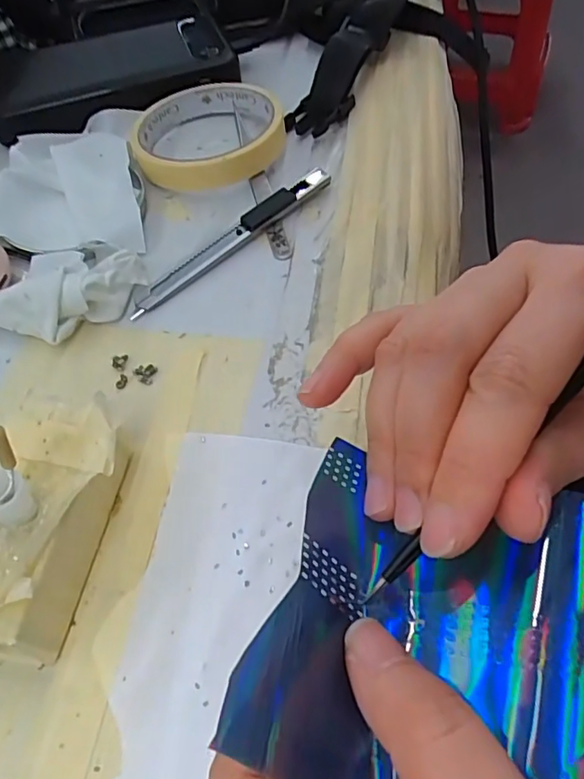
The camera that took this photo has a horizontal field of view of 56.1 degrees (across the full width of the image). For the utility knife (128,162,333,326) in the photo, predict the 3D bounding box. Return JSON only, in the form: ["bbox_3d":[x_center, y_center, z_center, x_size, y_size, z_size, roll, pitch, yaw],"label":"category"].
[{"bbox_3d":[-0.029,-0.079,0.281,0.013,0.009,0.131,40,66,23],"label":"utility knife"}]

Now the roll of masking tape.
[{"bbox_3d":[-0.049,-0.151,0.319,0.085,0.021,0.087,0,58,1],"label":"roll of masking tape"}]

